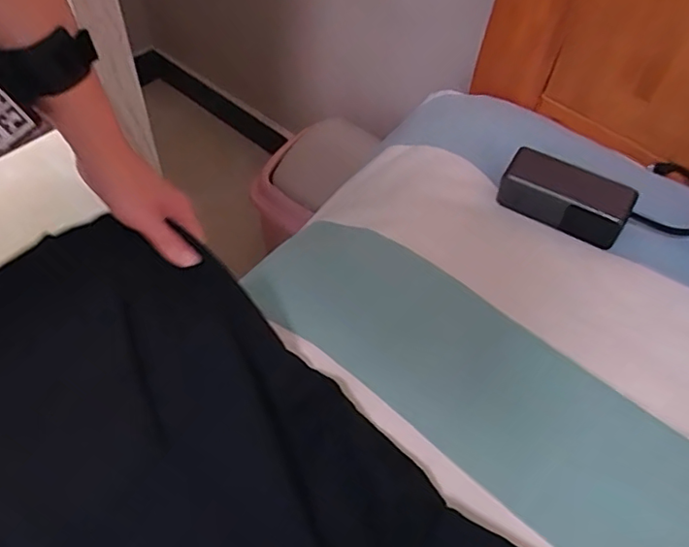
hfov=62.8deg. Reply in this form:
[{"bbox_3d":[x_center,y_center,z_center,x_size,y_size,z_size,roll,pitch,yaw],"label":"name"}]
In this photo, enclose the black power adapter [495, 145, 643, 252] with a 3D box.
[{"bbox_3d":[0.238,-0.084,0.610,0.130,0.046,0.049,29,57,16],"label":"black power adapter"}]

